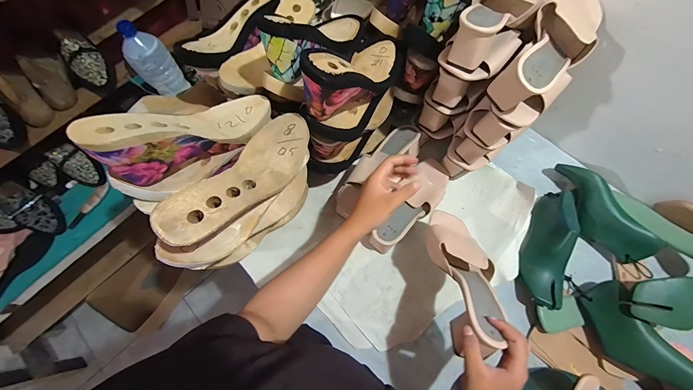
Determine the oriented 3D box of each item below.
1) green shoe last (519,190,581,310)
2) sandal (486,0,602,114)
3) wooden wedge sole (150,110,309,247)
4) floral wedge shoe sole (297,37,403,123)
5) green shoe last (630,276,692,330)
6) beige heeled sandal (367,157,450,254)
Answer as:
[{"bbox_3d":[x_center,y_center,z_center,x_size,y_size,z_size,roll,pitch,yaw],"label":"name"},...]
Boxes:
[{"bbox_3d":[0.394,0.096,0.565,0.071,0.078,0.225,20,71,9],"label":"green shoe last"},{"bbox_3d":[0.299,-0.220,0.430,0.075,0.072,0.219,38,75,14],"label":"sandal"},{"bbox_3d":[-0.132,-0.024,0.376,0.074,0.066,0.231,28,49,12],"label":"wooden wedge sole"},{"bbox_3d":[0.007,-0.172,0.447,0.074,0.097,0.235,31,41,13],"label":"floral wedge shoe sole"},{"bbox_3d":[0.594,0.180,0.493,0.233,0.067,0.078,-1,69,1],"label":"green shoe last"},{"bbox_3d":[0.142,0.014,0.613,0.084,0.057,0.248,35,74,14],"label":"beige heeled sandal"}]

